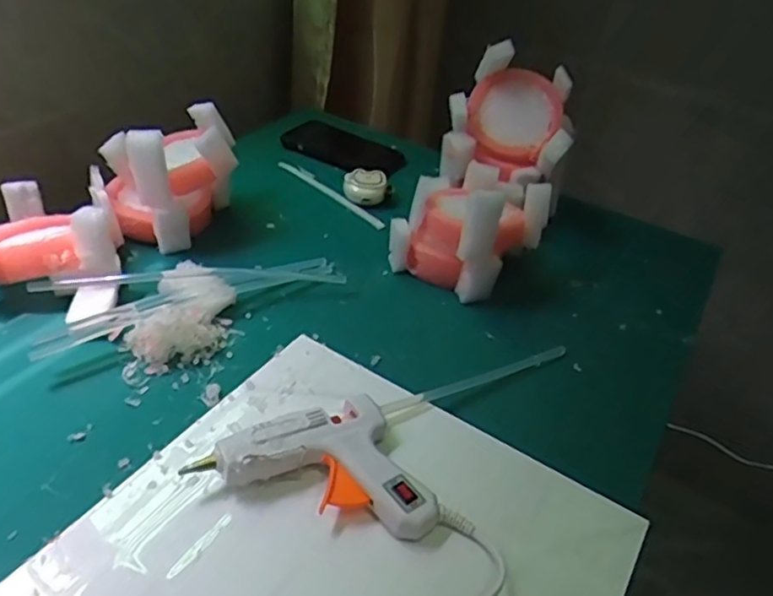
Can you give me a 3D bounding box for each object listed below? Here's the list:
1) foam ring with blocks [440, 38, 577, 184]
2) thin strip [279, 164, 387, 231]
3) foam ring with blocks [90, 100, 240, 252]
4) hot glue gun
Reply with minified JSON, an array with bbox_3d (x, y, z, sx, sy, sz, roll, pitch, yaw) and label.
[{"bbox_3d":[0.129,-0.186,0.684,0.123,0.149,0.073,13,-2,-3],"label":"foam ring with blocks"},{"bbox_3d":[-0.066,-0.124,0.758,0.177,0.008,0.012,34,45,30],"label":"thin strip"},{"bbox_3d":[-0.217,-0.126,0.641,0.136,0.108,0.114,-12,42,-24],"label":"foam ring with blocks"},{"bbox_3d":[-0.038,0.099,0.440,0.151,0.034,0.102,11,38,4],"label":"hot glue gun"}]

